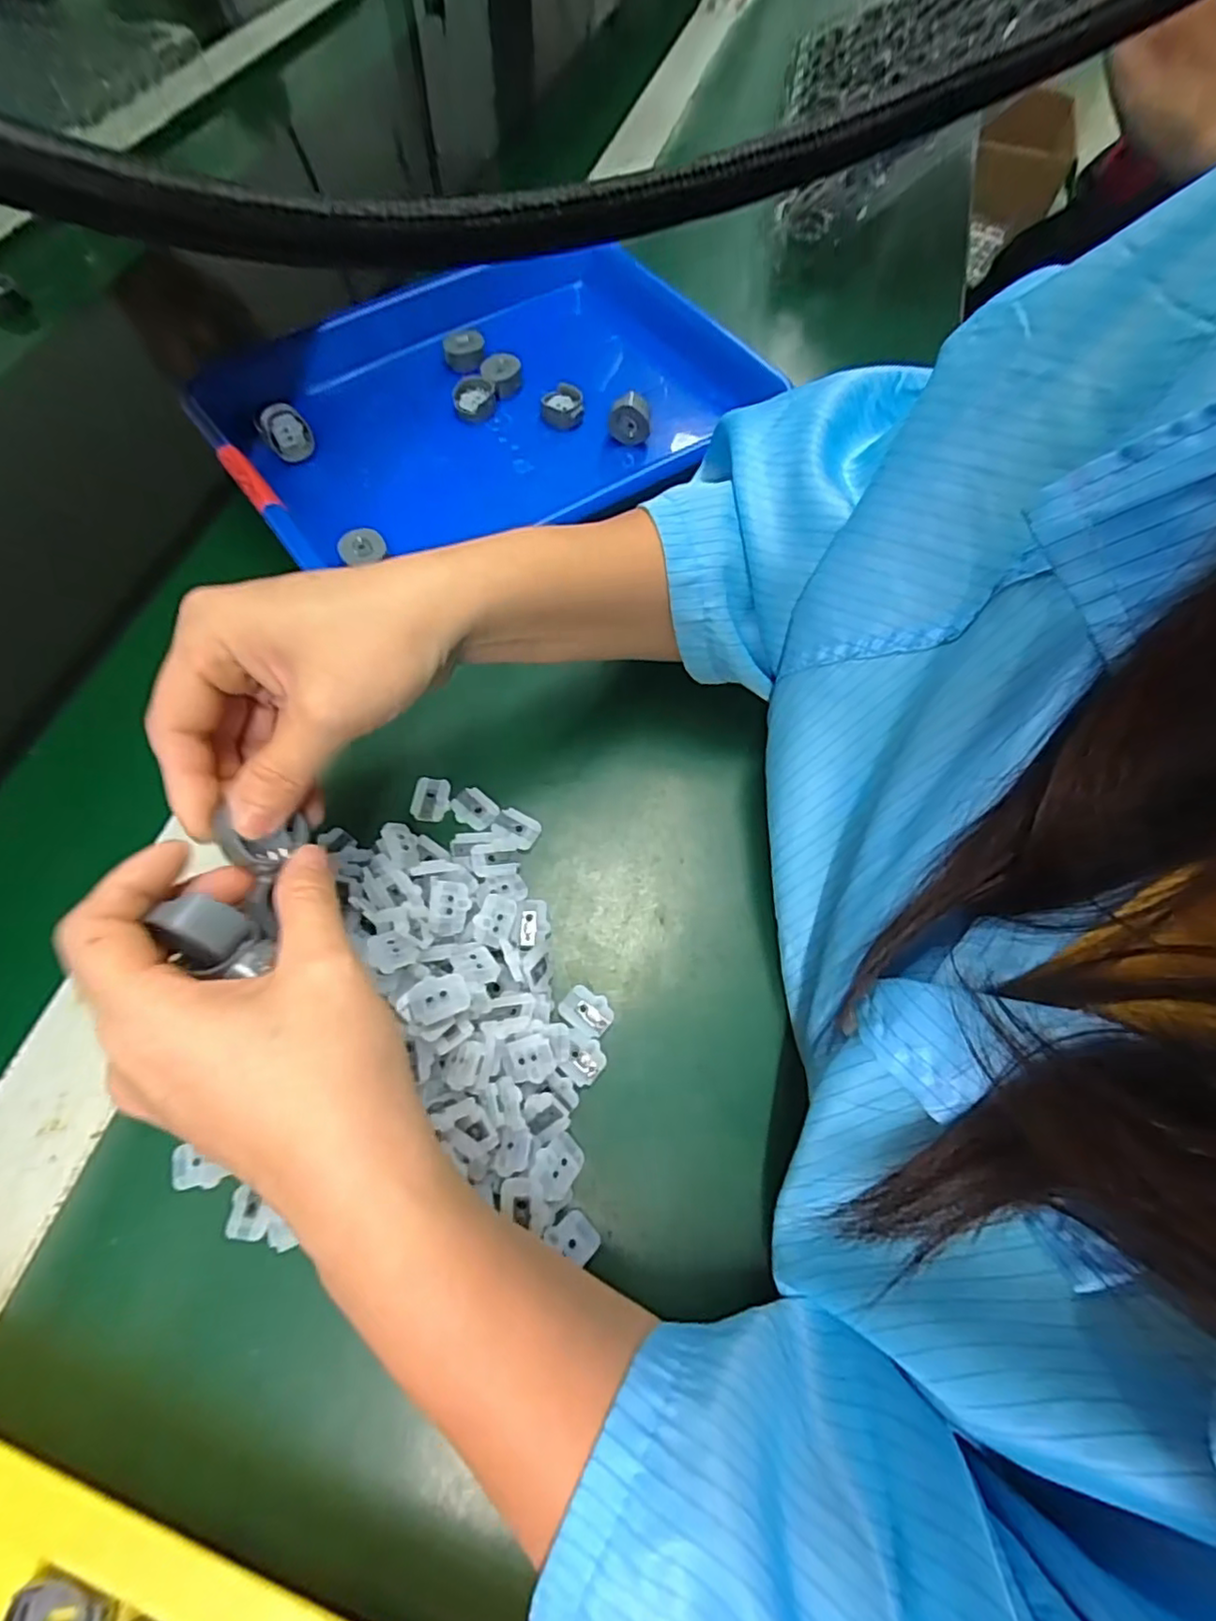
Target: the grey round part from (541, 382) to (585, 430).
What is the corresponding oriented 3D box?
[{"bbox_3d":[-0.031,-0.270,0.423,0.027,0.017,0.027,1,66,-2],"label":"grey round part"}]

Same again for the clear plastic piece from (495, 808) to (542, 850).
[{"bbox_3d":[-0.043,0.008,0.302,0.021,0.004,0.014,31,68,12],"label":"clear plastic piece"}]

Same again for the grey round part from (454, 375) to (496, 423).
[{"bbox_3d":[-0.089,-0.276,0.425,0.027,0.010,0.032,-12,67,-7],"label":"grey round part"}]

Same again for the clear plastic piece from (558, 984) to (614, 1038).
[{"bbox_3d":[-0.009,0.083,0.266,0.021,0.004,0.016,33,68,12],"label":"clear plastic piece"}]

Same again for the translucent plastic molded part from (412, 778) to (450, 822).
[{"bbox_3d":[-0.086,-0.006,0.305,0.018,0.004,0.021,4,65,0],"label":"translucent plastic molded part"}]

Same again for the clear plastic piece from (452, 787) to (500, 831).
[{"bbox_3d":[-0.064,-0.001,0.305,0.022,0.005,0.017,39,70,15],"label":"clear plastic piece"}]

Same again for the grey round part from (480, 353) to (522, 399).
[{"bbox_3d":[-0.071,-0.293,0.430,0.026,0.016,0.027,1,66,-2],"label":"grey round part"}]

